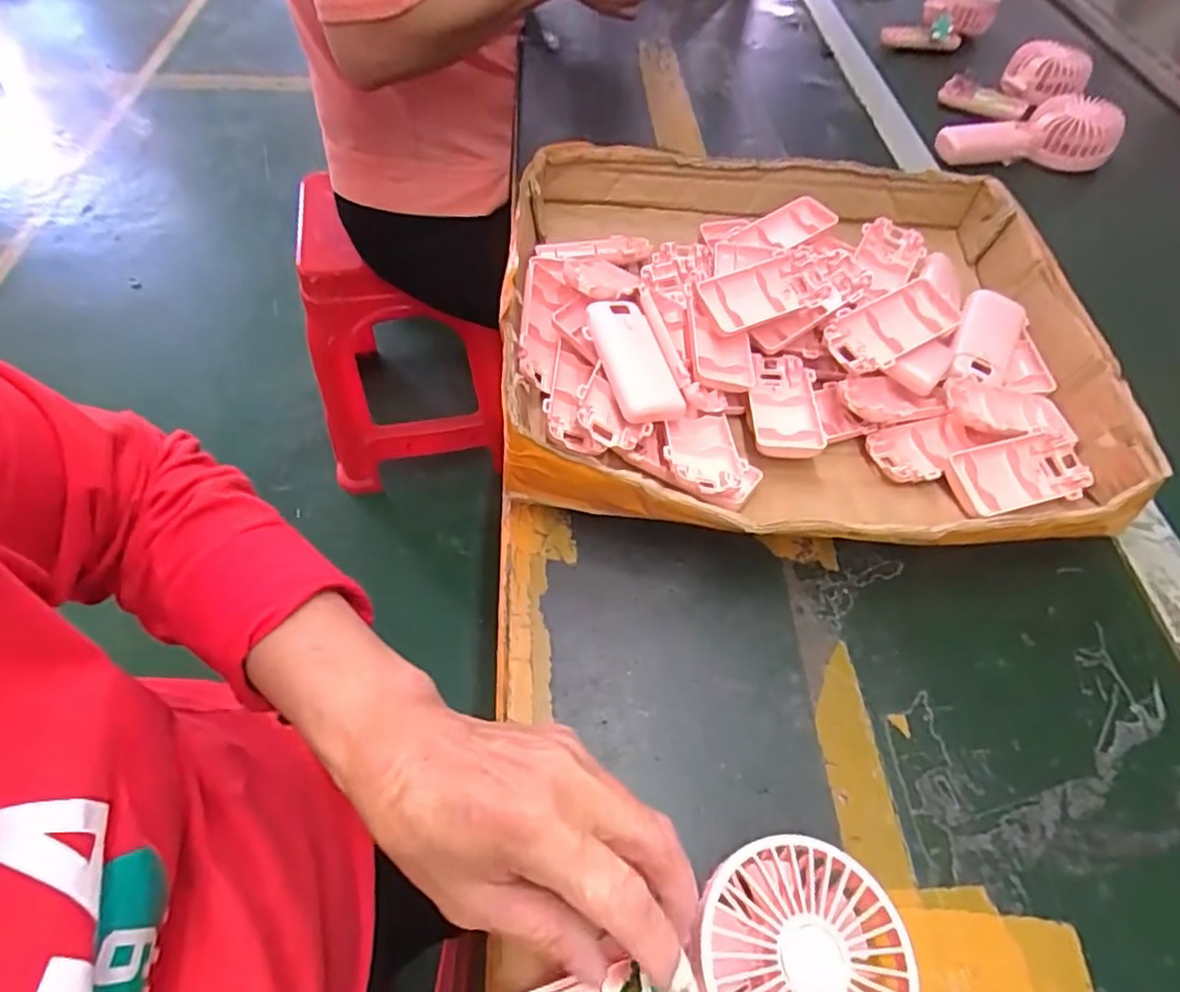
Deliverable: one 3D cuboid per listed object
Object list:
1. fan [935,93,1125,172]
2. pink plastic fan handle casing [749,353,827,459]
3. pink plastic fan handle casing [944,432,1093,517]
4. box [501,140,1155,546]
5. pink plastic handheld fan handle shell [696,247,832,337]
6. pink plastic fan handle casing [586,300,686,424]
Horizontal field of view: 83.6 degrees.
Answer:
[{"bbox_3d":[0.452,-0.366,0.673,0.168,0.051,0.067,-7,55,-8],"label":"fan"},{"bbox_3d":[0.134,-0.062,0.456,0.046,0.015,0.090,5,54,2],"label":"pink plastic fan handle casing"},{"bbox_3d":[0.280,-0.014,0.431,0.090,0.014,0.044,-12,73,-11],"label":"pink plastic fan handle casing"},{"bbox_3d":[0.149,-0.118,0.488,0.407,0.092,0.366,-1,54,-2],"label":"box"},{"bbox_3d":[0.128,-0.148,0.474,0.101,0.020,0.048,-18,76,-17],"label":"pink plastic handheld fan handle shell"},{"bbox_3d":[0.028,-0.088,0.427,0.040,0.012,0.090,-20,75,-15],"label":"pink plastic fan handle casing"}]

